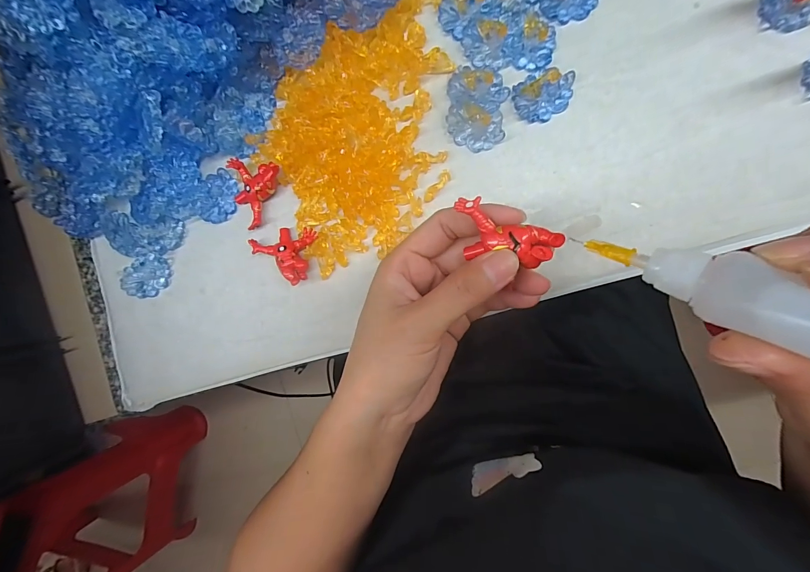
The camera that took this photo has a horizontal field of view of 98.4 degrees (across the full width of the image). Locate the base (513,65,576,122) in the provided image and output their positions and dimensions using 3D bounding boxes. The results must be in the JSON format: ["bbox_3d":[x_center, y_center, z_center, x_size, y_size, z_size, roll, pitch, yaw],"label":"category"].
[{"bbox_3d":[0.087,-0.121,0.218,0.037,0.013,0.029,-7,90,8],"label":"base"}]

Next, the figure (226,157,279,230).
[{"bbox_3d":[-0.108,-0.064,0.245,0.035,0.014,0.045,10,93,8],"label":"figure"}]

